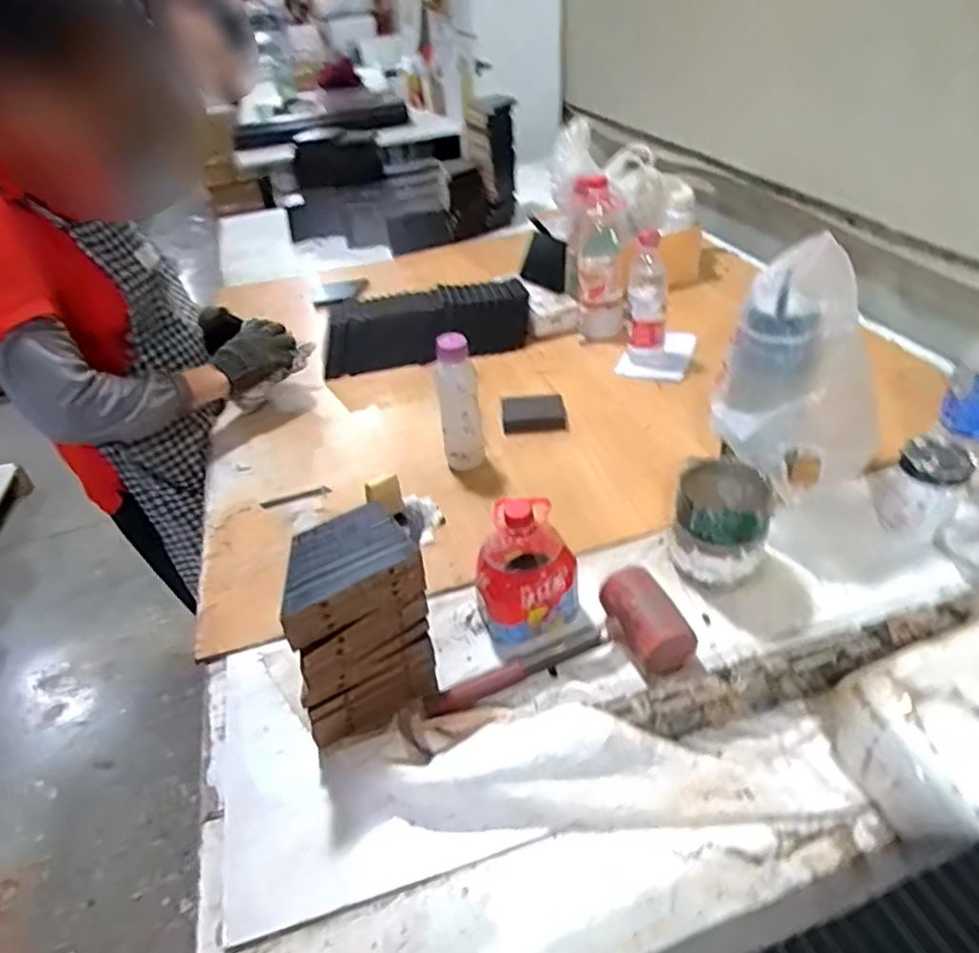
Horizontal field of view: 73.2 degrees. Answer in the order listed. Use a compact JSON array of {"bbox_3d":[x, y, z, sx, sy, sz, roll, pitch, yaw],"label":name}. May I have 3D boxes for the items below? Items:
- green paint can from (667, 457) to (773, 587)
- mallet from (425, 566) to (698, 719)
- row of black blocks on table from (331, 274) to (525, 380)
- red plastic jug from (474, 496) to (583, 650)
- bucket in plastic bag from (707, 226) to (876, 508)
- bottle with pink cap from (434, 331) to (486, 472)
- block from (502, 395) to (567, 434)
[{"bbox_3d":[0.262,0.055,0.748,0.101,0.114,0.092,16,44,25],"label":"green paint can"},{"bbox_3d":[0.073,0.191,0.661,0.265,0.062,0.108,-24,42,-20],"label":"mallet"},{"bbox_3d":[-0.123,-0.293,1.256,0.390,0.080,0.139,-8,39,-2],"label":"row of black blocks on table"},{"bbox_3d":[0.035,0.095,0.716,0.102,0.149,0.093,-18,40,-14],"label":"red plastic jug"},{"bbox_3d":[0.343,-0.090,0.768,0.125,0.279,0.168,-13,39,-8],"label":"bucket in plastic bag"},{"bbox_3d":[-0.043,-0.099,0.924,0.055,0.194,0.048,-11,39,-6],"label":"bottle with pink cap"},{"bbox_3d":[0.071,-0.099,1.049,0.103,0.033,0.057,-2,39,5],"label":"block"}]

